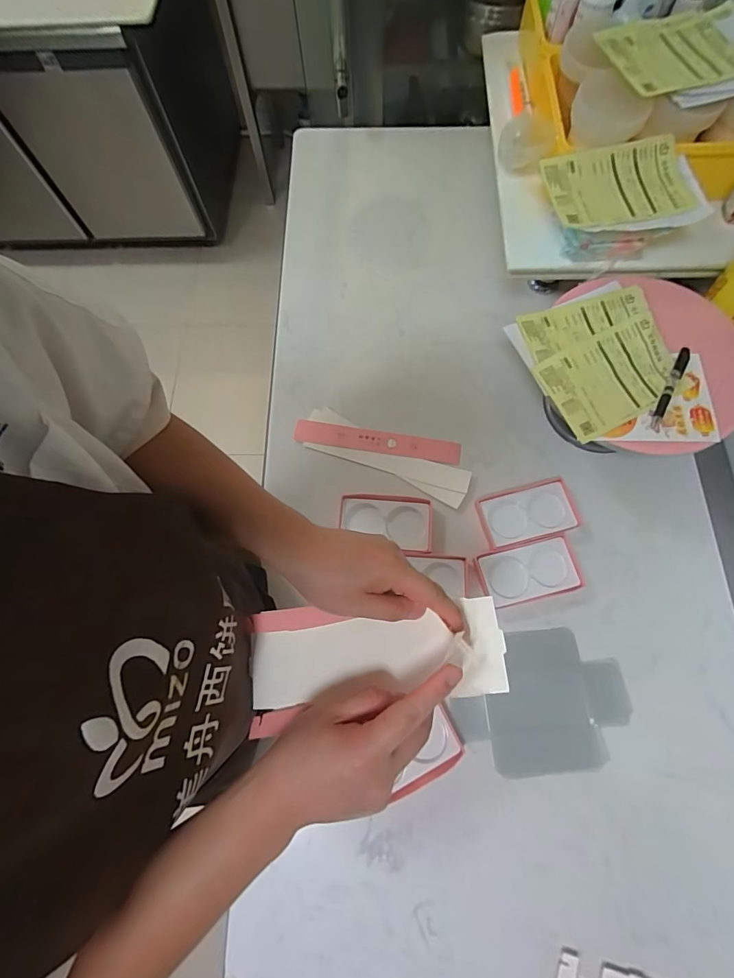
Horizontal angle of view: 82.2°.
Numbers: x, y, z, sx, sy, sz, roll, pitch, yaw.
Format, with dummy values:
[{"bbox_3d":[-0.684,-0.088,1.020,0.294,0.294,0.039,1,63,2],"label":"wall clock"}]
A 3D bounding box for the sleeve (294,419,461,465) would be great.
[{"bbox_3d":[0.017,-0.080,0.715,0.278,0.005,0.043,9,74,2],"label":"sleeve"}]

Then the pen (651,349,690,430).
[{"bbox_3d":[0.411,-0.137,0.570,0.014,0.013,0.133,28,75,11],"label":"pen"}]

